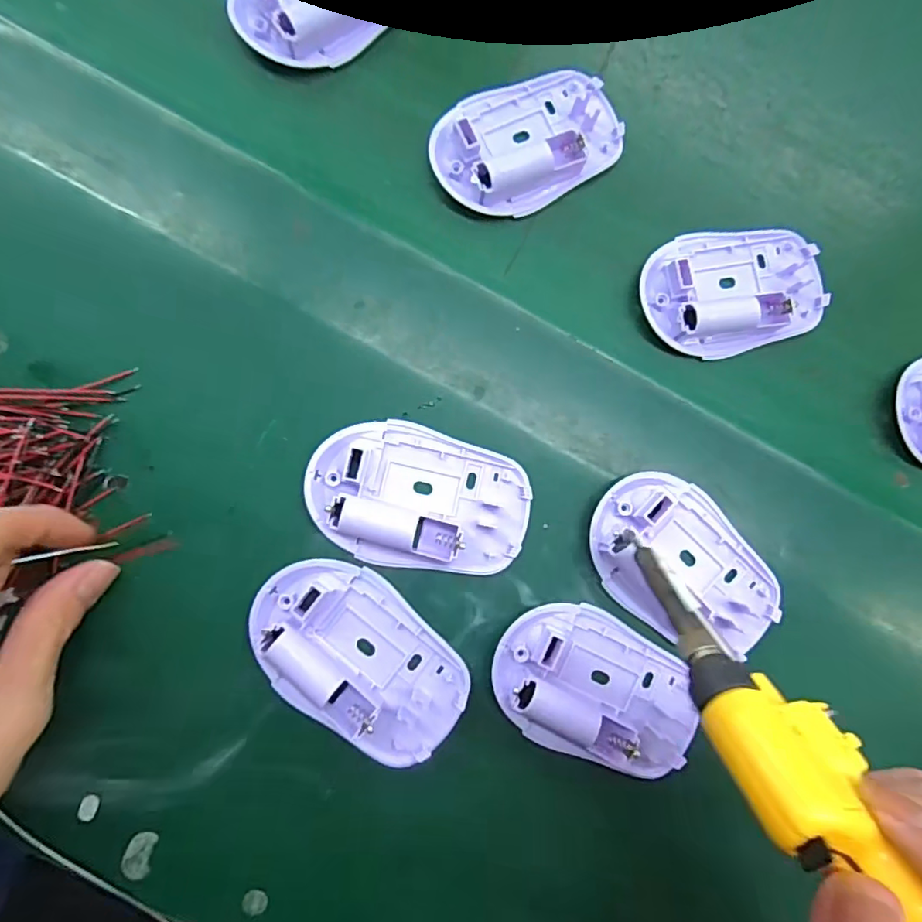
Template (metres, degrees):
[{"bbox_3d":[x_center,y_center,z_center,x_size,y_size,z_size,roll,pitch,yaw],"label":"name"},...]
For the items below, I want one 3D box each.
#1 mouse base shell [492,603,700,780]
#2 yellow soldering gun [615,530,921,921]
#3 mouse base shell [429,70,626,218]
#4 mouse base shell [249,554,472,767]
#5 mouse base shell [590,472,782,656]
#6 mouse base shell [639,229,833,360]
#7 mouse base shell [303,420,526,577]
[{"bbox_3d":[0.060,0.099,0.247,0.090,0.014,0.060,20,81,-4],"label":"mouse base shell"},{"bbox_3d":[0.105,0.106,0.137,0.038,0.023,0.240,-18,45,-9],"label":"yellow soldering gun"},{"bbox_3d":[0.032,-0.156,0.270,0.091,0.016,0.061,-35,88,-10],"label":"mouse base shell"},{"bbox_3d":[-0.043,0.083,0.238,0.096,0.015,0.056,43,80,0],"label":"mouse base shell"},{"bbox_3d":[0.103,0.048,0.257,0.095,0.011,0.062,34,80,-2],"label":"mouse base shell"},{"bbox_3d":[0.135,-0.084,0.275,0.092,0.015,0.060,-5,84,-7],"label":"mouse base shell"},{"bbox_3d":[-0.018,0.016,0.246,0.096,0.016,0.060,10,82,-5],"label":"mouse base shell"}]

